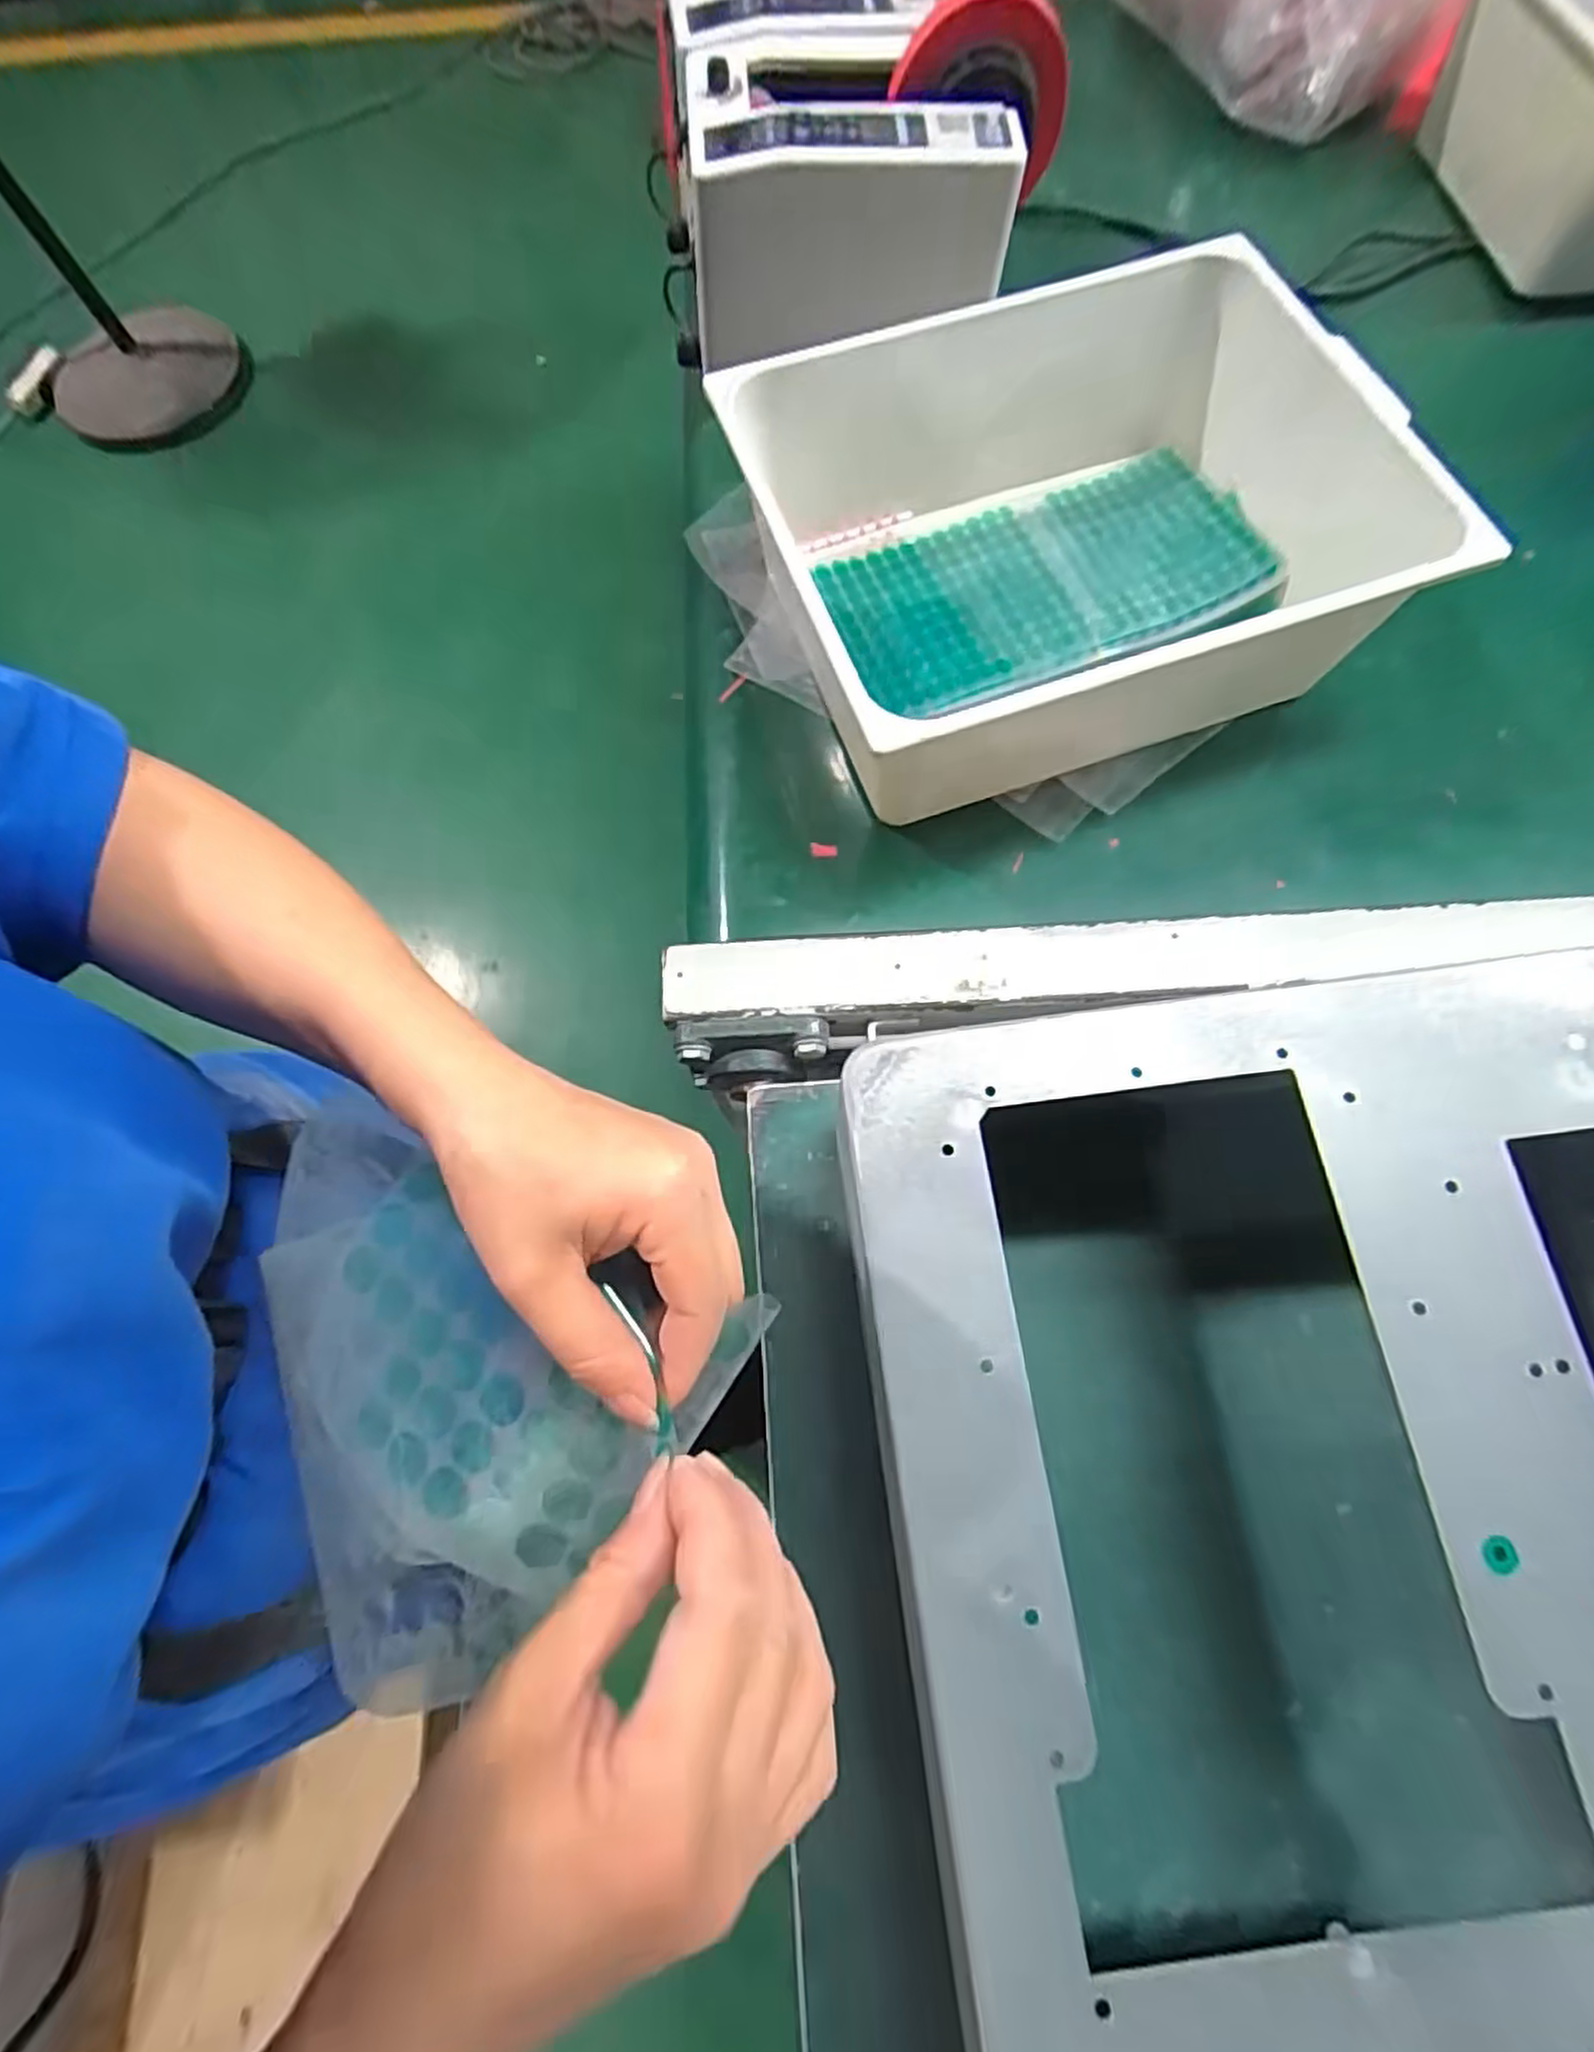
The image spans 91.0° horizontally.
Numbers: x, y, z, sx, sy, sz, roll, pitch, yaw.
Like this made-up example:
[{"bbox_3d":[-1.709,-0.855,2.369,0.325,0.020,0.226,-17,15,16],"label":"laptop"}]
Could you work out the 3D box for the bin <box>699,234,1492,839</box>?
[{"bbox_3d":[0.171,-0.305,0.494,0.374,0.128,0.298,-17,73,-3],"label":"bin"}]

